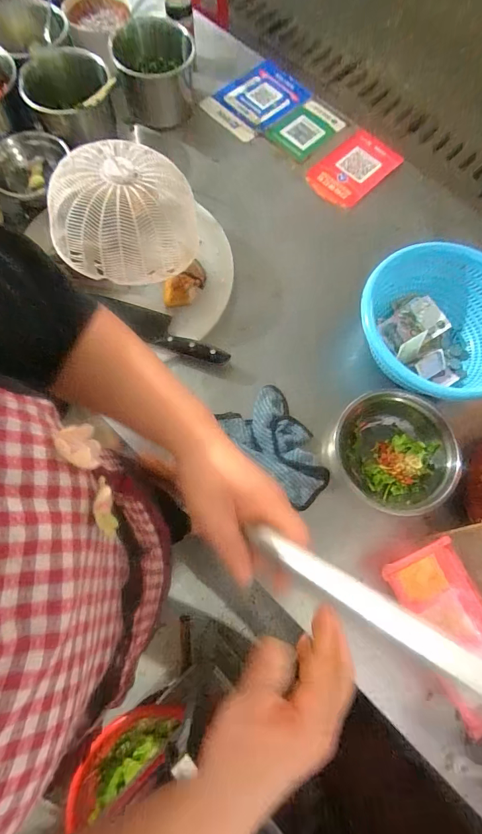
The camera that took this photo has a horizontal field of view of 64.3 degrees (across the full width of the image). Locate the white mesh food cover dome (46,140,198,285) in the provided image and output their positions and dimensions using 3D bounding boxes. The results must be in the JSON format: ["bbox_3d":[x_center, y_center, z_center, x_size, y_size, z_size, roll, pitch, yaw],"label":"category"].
[{"bbox_3d":[-0.193,-0.327,0.621,0.234,0.104,0.193,-11,74,-4],"label":"white mesh food cover dome"}]

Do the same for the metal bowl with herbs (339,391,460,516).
[{"bbox_3d":[0.233,0.048,0.579,0.169,0.082,0.163,0,74,0],"label":"metal bowl with herbs"}]

